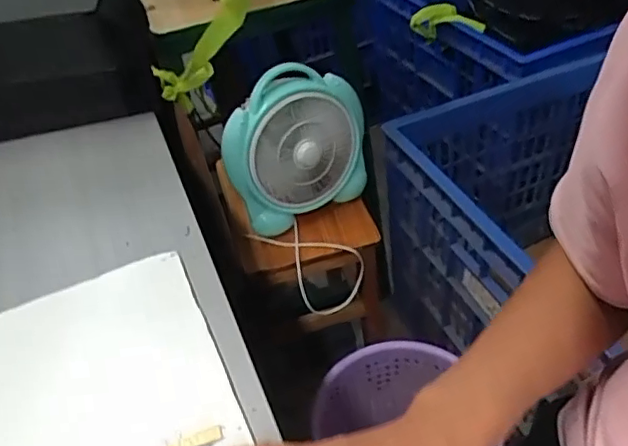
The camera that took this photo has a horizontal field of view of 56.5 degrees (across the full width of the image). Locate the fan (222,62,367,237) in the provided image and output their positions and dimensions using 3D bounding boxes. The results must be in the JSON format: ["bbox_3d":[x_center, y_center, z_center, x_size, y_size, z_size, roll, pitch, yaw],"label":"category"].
[{"bbox_3d":[-0.021,-0.123,0.925,0.239,0.221,0.088,-30,46,-24],"label":"fan"}]

